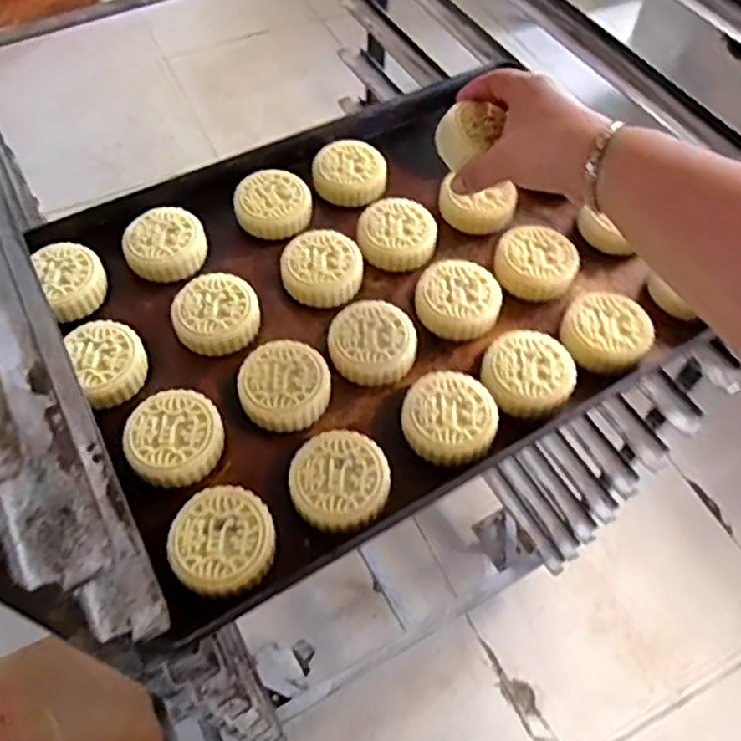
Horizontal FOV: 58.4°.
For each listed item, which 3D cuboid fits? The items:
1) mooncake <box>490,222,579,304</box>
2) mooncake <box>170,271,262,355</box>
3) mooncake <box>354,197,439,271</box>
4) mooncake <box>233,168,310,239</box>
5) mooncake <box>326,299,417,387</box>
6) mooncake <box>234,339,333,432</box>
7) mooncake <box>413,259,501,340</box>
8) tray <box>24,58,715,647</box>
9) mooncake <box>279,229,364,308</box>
[{"bbox_3d":[0.149,-0.099,0.596,0.072,0.024,0.069,1,56,-1],"label":"mooncake"},{"bbox_3d":[-0.130,-0.050,0.563,0.071,0.021,0.070,-3,56,-4],"label":"mooncake"},{"bbox_3d":[0.026,-0.128,0.614,0.072,0.020,0.070,1,56,-1],"label":"mooncake"},{"bbox_3d":[-0.094,-0.160,0.631,0.071,0.022,0.069,1,56,-1],"label":"mooncake"},{"bbox_3d":[0.002,-0.024,0.547,0.070,0.020,0.071,8,56,3],"label":"mooncake"},{"bbox_3d":[-0.067,0.010,0.522,0.070,0.023,0.070,11,57,5],"label":"mooncake"},{"bbox_3d":[0.075,-0.062,0.575,0.071,0.027,0.067,1,56,-1],"label":"mooncake"},{"bbox_3d":[-0.013,-0.070,0.580,0.480,0.037,0.379,-27,61,-18],"label":"tray"},{"bbox_3d":[-0.044,-0.092,0.591,0.072,0.024,0.067,1,56,-1],"label":"mooncake"}]

